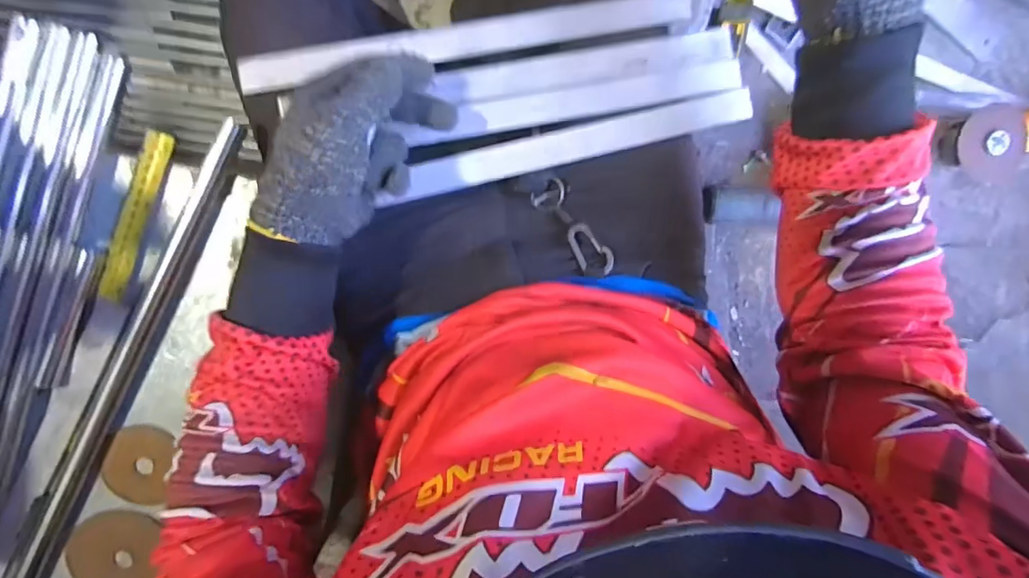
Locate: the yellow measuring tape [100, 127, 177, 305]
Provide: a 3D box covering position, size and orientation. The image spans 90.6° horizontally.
[{"bbox_3d":[-0.310,-0.060,0.415,0.020,0.009,0.142,22,97,-5],"label":"yellow measuring tape"}]

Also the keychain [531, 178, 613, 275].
[{"bbox_3d":[0.050,-0.052,0.434,0.029,0.012,0.097,-34,71,3],"label":"keychain"}]

